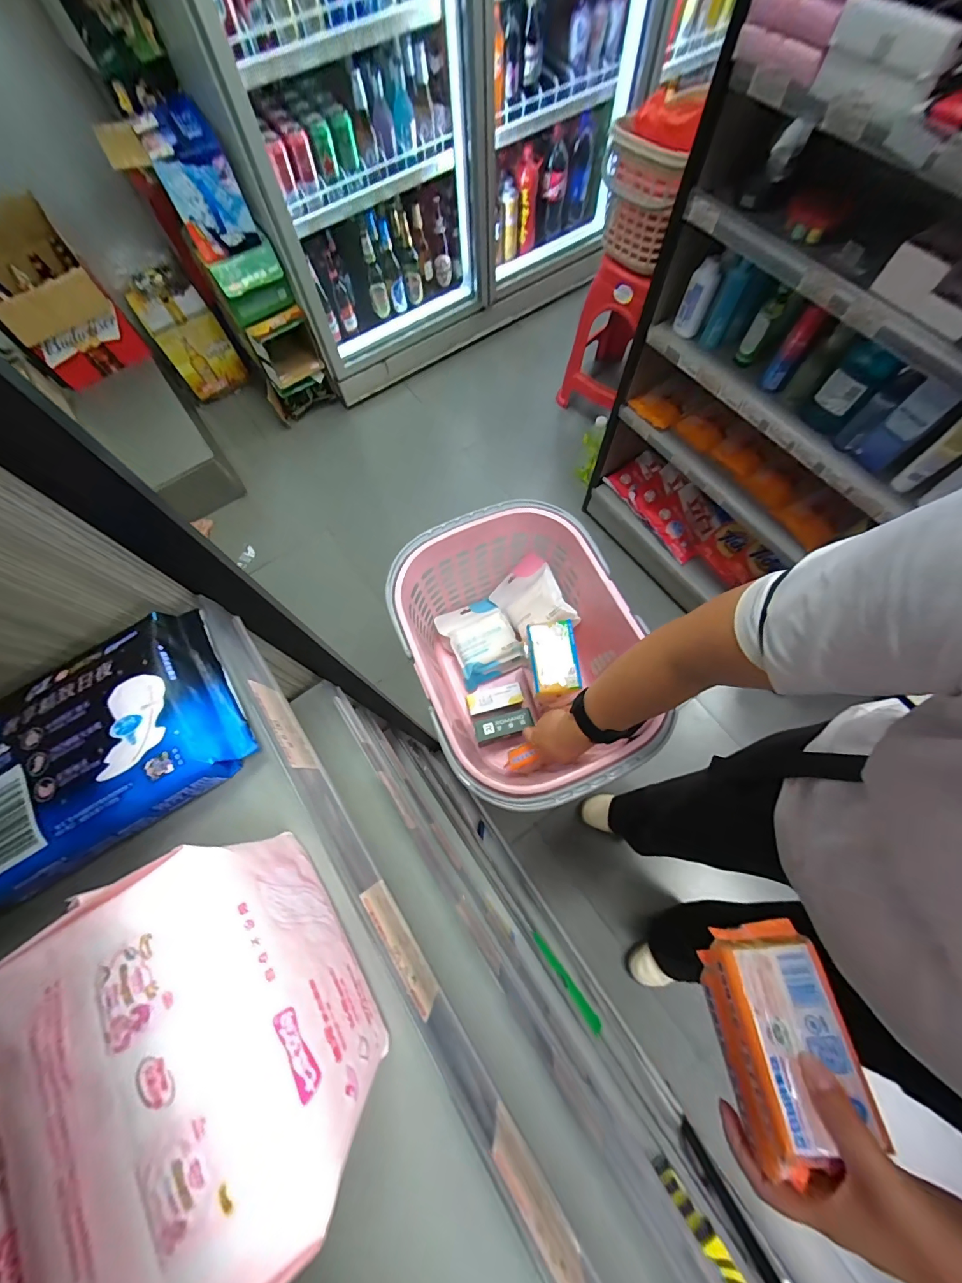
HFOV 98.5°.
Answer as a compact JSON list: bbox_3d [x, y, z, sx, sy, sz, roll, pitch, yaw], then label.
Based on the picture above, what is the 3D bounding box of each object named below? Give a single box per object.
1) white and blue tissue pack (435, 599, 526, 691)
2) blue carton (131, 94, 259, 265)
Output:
[{"bbox_3d":[-0.001,-0.005,0.773,0.121,0.046,0.138,-27,71,-8],"label":"white and blue tissue pack"},{"bbox_3d":[-0.796,-1.294,1.161,0.172,0.203,0.319,-28,71,-8],"label":"blue carton"}]

